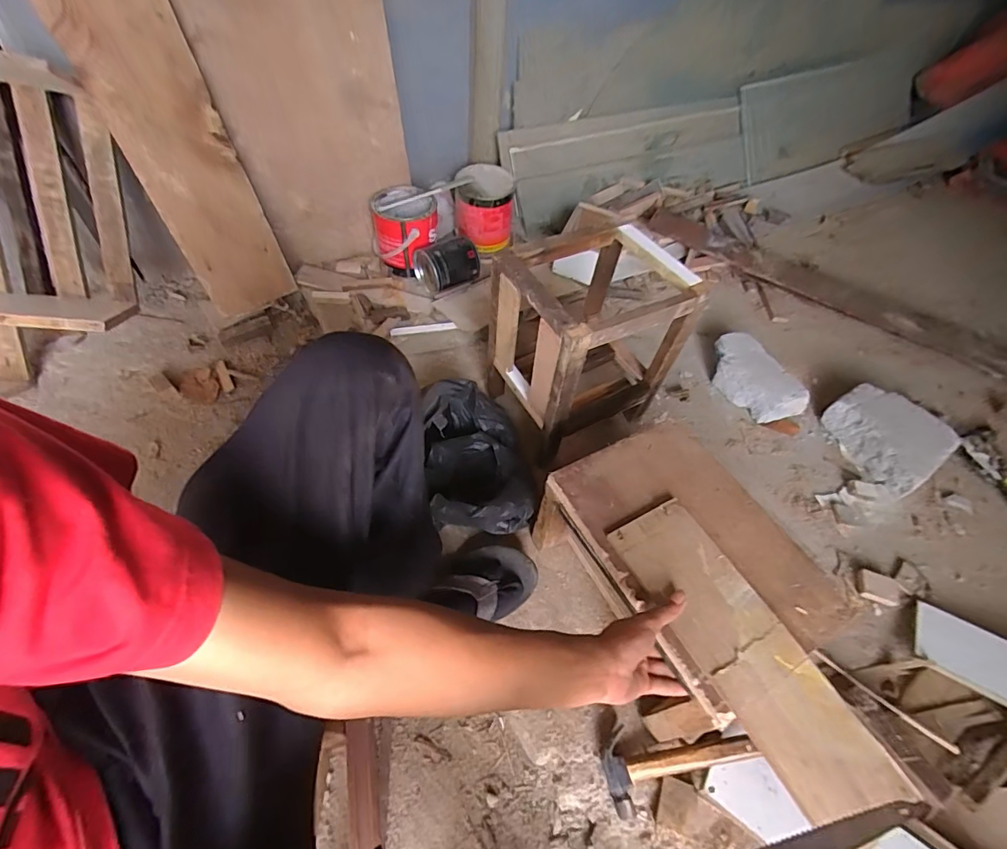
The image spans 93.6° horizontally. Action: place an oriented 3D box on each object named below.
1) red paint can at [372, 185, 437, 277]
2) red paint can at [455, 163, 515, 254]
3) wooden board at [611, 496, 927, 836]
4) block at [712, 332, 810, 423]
[{"bbox_3d":[-0.240,-0.479,1.178,0.166,0.150,0.139,17,53,7],"label":"red paint can"},{"bbox_3d":[-0.051,-0.575,1.262,0.143,0.180,0.157,3,53,-4],"label":"red paint can"},{"bbox_3d":[0.254,0.234,0.508,0.108,0.013,0.330,-23,59,-21],"label":"wooden board"},{"bbox_3d":[0.539,-0.100,1.020,0.123,0.074,0.219,-27,60,-23],"label":"block"}]

